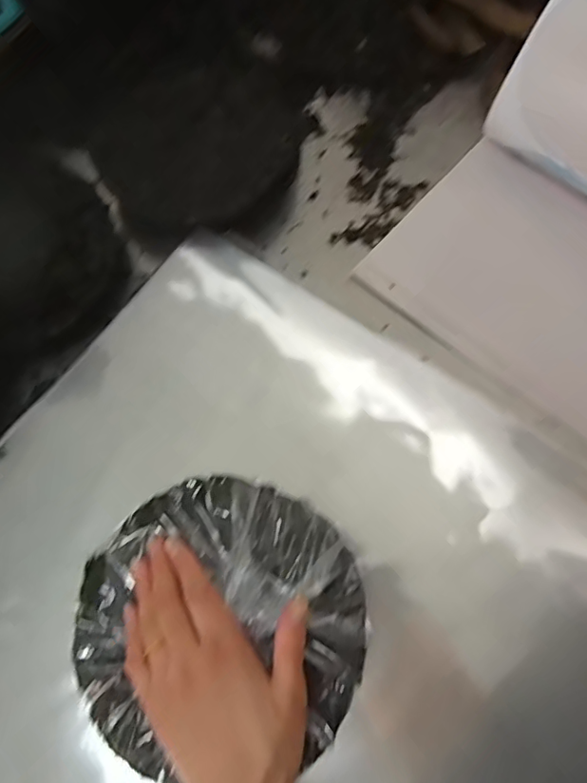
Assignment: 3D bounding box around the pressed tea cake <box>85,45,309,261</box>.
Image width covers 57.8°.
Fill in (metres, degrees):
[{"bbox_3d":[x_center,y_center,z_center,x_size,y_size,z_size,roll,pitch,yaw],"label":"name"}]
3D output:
[{"bbox_3d":[-0.094,-0.265,0.563,0.218,0.053,0.226,0,69,1],"label":"pressed tea cake"}]

